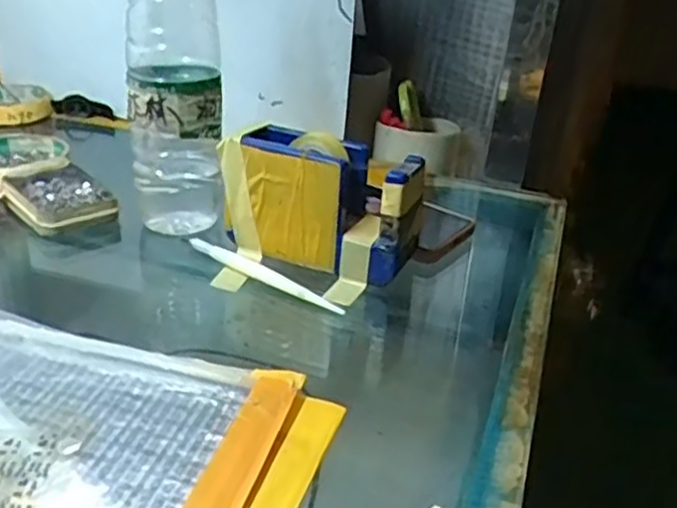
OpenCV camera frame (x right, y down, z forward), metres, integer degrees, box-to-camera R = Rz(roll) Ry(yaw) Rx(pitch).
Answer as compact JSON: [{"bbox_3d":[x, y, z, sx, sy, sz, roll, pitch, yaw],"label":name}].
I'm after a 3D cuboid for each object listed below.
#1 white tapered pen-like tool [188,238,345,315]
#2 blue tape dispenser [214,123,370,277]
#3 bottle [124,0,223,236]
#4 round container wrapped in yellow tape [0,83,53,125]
[{"bbox_3d":[-0.052,0.012,0.453,0.129,0.012,0.008,22,33,32],"label":"white tapered pen-like tool"},{"bbox_3d":[-0.031,-0.043,0.476,0.096,0.079,0.047,12,29,17],"label":"blue tape dispenser"},{"bbox_3d":[-0.115,-0.129,0.479,0.062,0.212,0.058,-3,29,-12],"label":"bottle"},{"bbox_3d":[-0.351,-0.162,0.737,0.082,0.019,0.094,-7,29,-18],"label":"round container wrapped in yellow tape"}]

